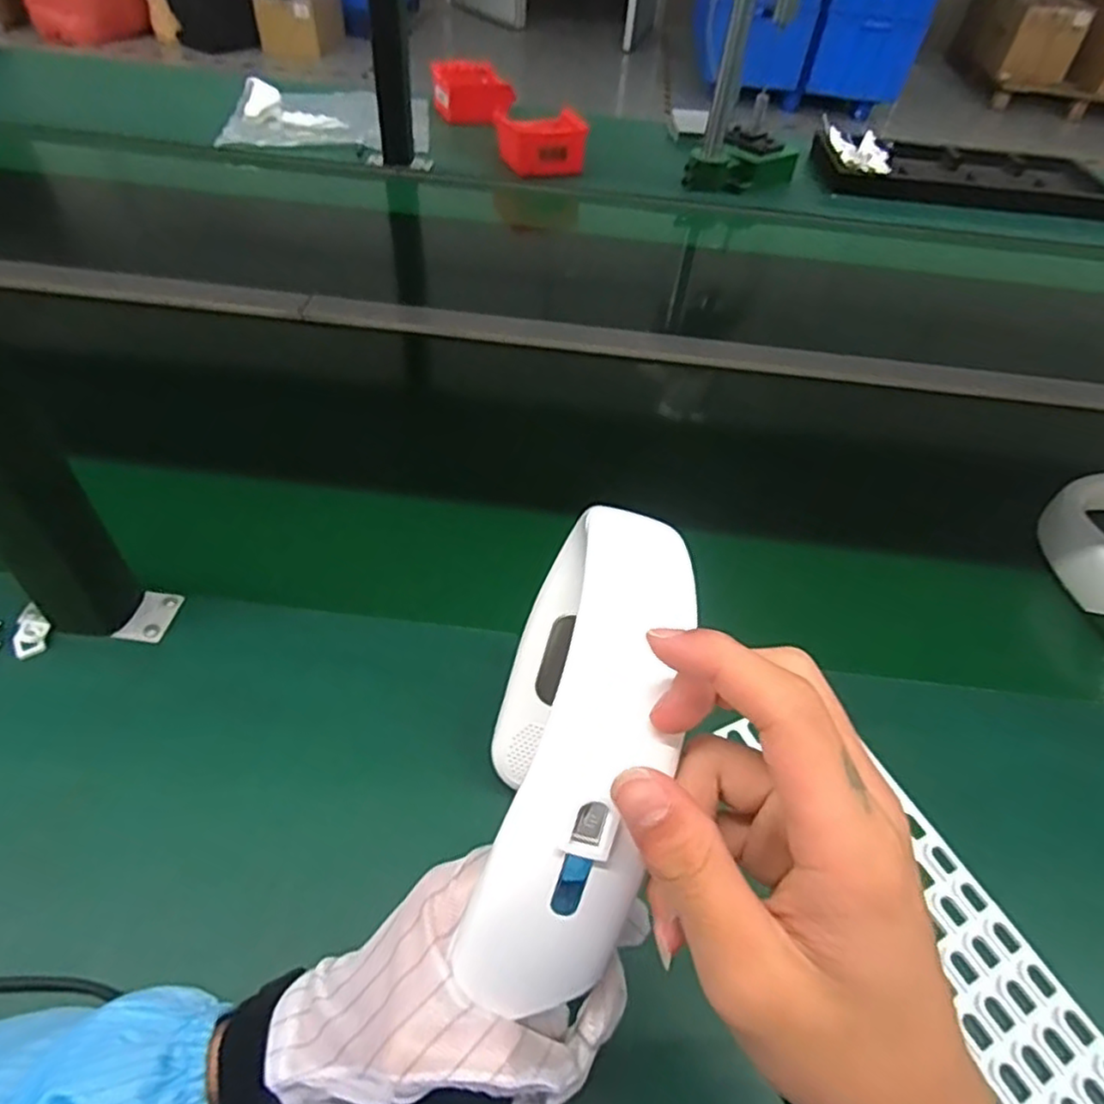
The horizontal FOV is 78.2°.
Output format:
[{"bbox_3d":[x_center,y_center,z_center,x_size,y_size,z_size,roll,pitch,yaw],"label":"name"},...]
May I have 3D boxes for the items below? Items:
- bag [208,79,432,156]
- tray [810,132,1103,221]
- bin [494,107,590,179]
[{"bbox_3d":[-0.364,-0.727,1.124,0.316,0.043,0.269,-2,49,-8],"label":"bag"},{"bbox_3d":[0.689,-0.641,1.160,0.500,0.039,0.206,5,49,-2],"label":"tray"},{"bbox_3d":[-0.016,-0.633,1.068,0.136,0.078,0.101,-10,51,-14],"label":"bin"}]

